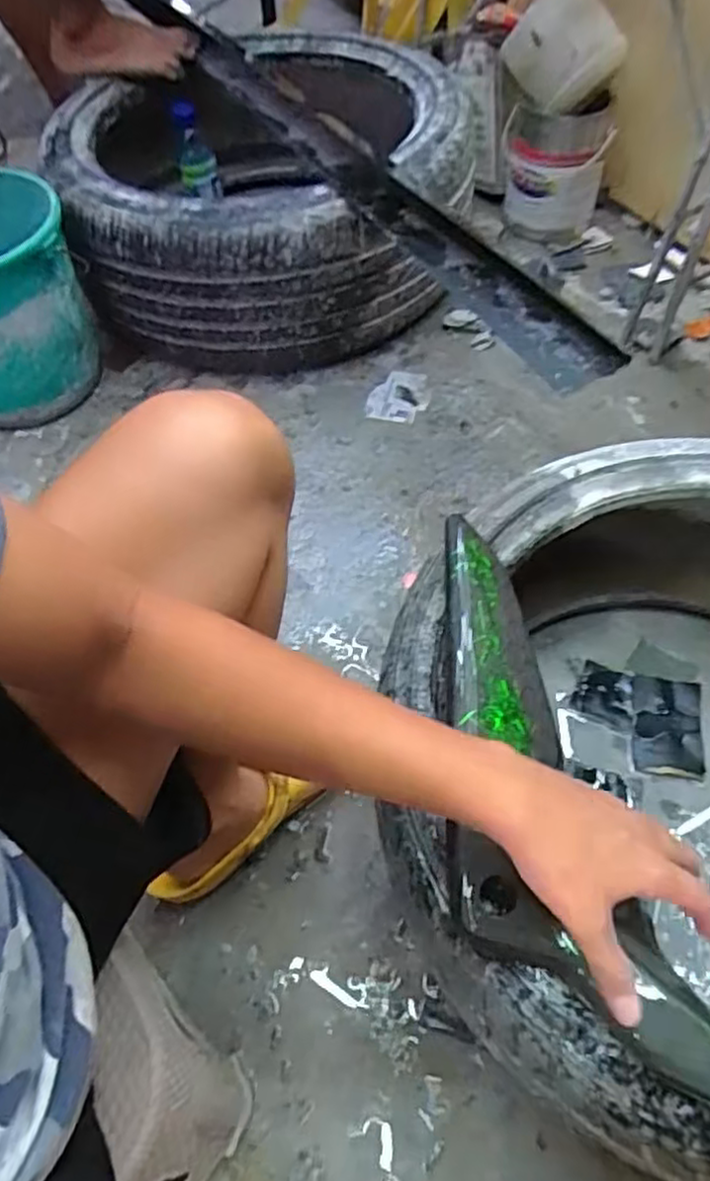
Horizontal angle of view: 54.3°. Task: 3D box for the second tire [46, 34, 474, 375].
[{"bbox_3d":[-0.130,-0.643,1.129,0.601,0.243,0.595,-5,56,0],"label":"second tire"}]

